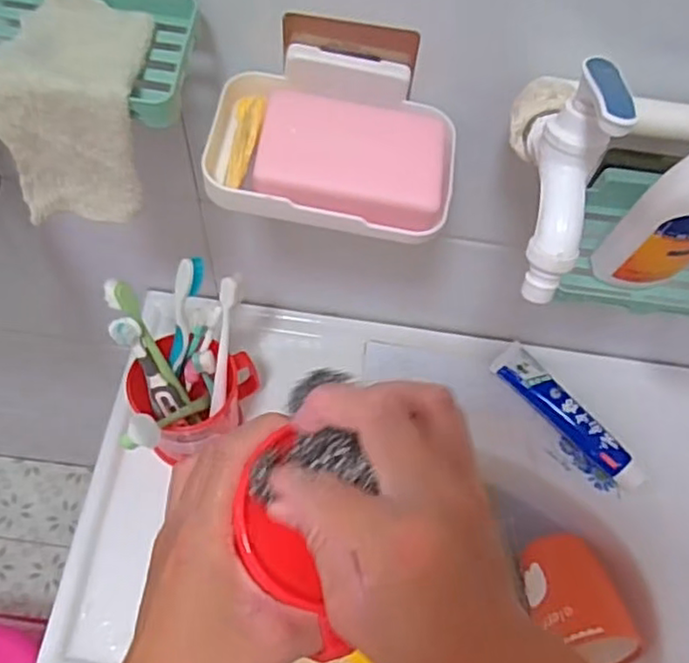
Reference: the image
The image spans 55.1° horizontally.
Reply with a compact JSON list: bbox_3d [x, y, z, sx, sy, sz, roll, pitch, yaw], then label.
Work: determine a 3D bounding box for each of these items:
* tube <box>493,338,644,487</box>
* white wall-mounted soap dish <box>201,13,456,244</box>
[{"bbox_3d":[0.209,0.079,0.618,0.037,0.022,0.165,-35,70,-20],"label":"tube"},{"bbox_3d":[-0.005,-0.116,0.371,0.138,0.042,0.116,8,62,0],"label":"white wall-mounted soap dish"}]

